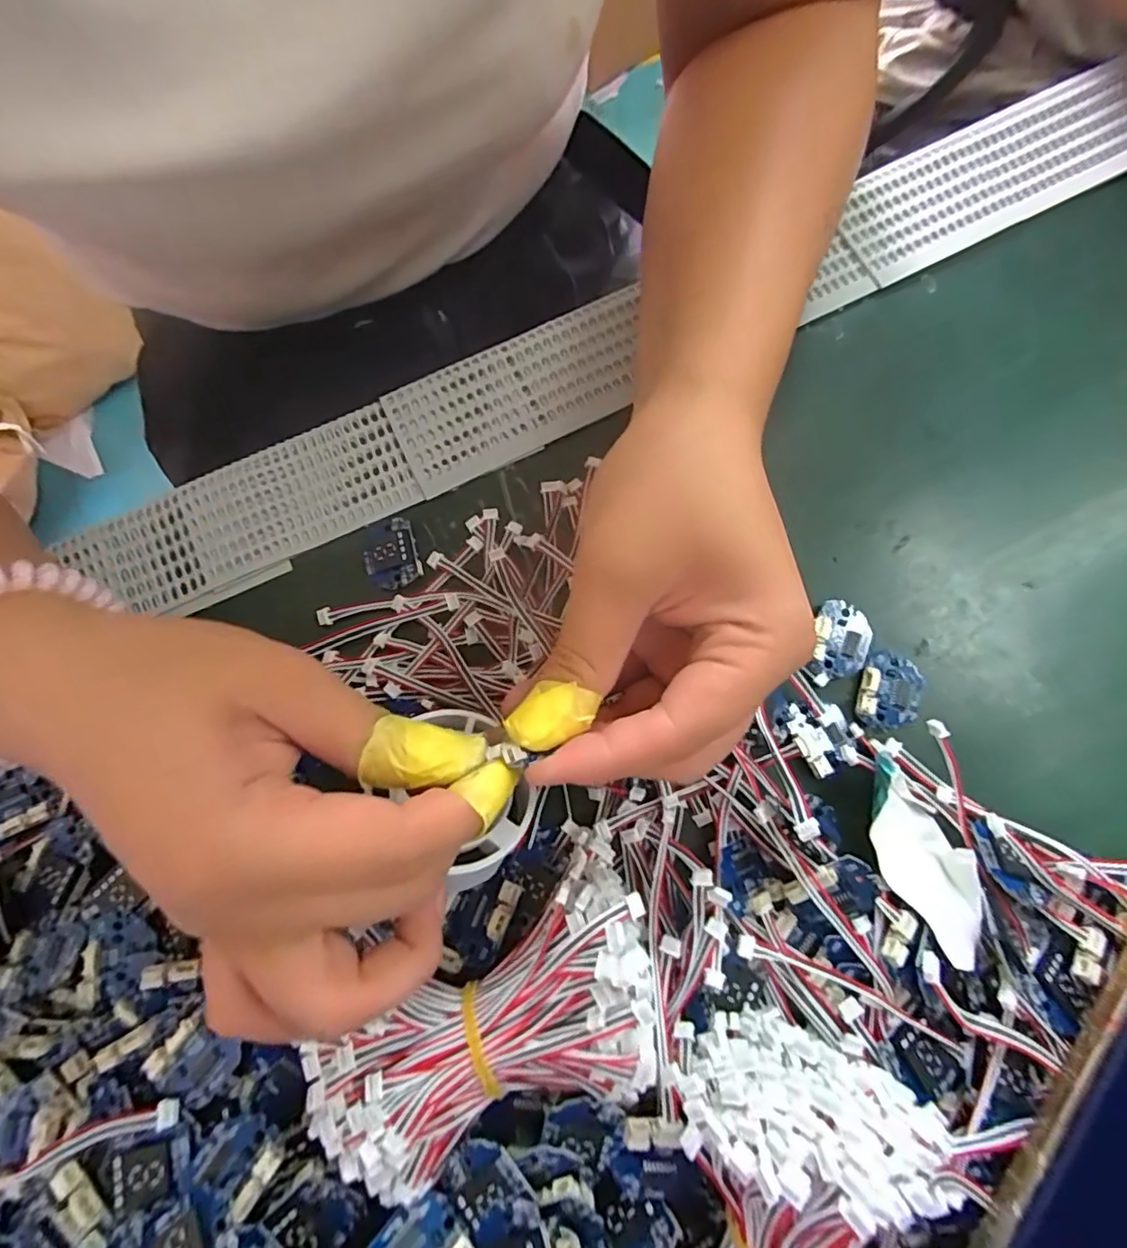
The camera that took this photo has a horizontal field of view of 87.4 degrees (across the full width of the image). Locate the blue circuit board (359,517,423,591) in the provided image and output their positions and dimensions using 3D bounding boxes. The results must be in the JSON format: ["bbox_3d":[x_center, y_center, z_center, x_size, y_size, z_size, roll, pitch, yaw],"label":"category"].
[{"bbox_3d":[-0.071,-0.028,0.238,0.022,0.006,0.028,-16,79,-3],"label":"blue circuit board"}]

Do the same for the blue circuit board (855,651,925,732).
[{"bbox_3d":[0.122,0.026,0.218,0.022,0.004,0.029,18,79,4],"label":"blue circuit board"}]

